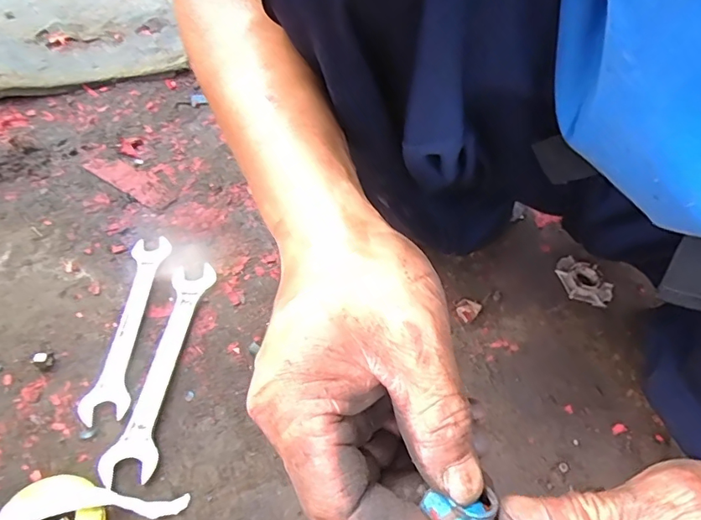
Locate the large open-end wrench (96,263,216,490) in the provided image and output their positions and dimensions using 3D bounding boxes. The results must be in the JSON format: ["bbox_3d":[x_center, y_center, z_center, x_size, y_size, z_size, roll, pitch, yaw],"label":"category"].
[{"bbox_3d":[-0.178,0.096,0.470,0.042,0.008,0.214,7,54,0],"label":"large open-end wrench"}]

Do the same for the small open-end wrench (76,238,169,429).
[{"bbox_3d":[-0.219,0.060,0.489,0.038,0.011,0.194,3,54,-3],"label":"small open-end wrench"}]

